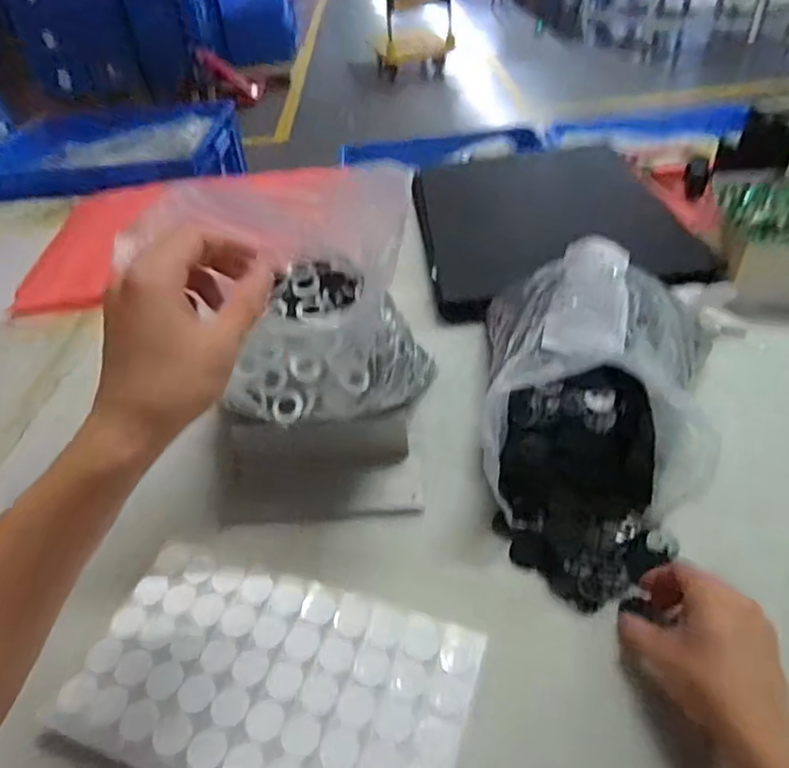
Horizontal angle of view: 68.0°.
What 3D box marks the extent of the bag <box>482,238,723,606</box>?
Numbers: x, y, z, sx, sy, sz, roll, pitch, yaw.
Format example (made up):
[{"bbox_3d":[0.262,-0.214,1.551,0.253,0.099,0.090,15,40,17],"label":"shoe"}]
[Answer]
[{"bbox_3d":[0.185,0.013,0.529,0.199,0.167,0.300,5,43,14],"label":"bag"}]

